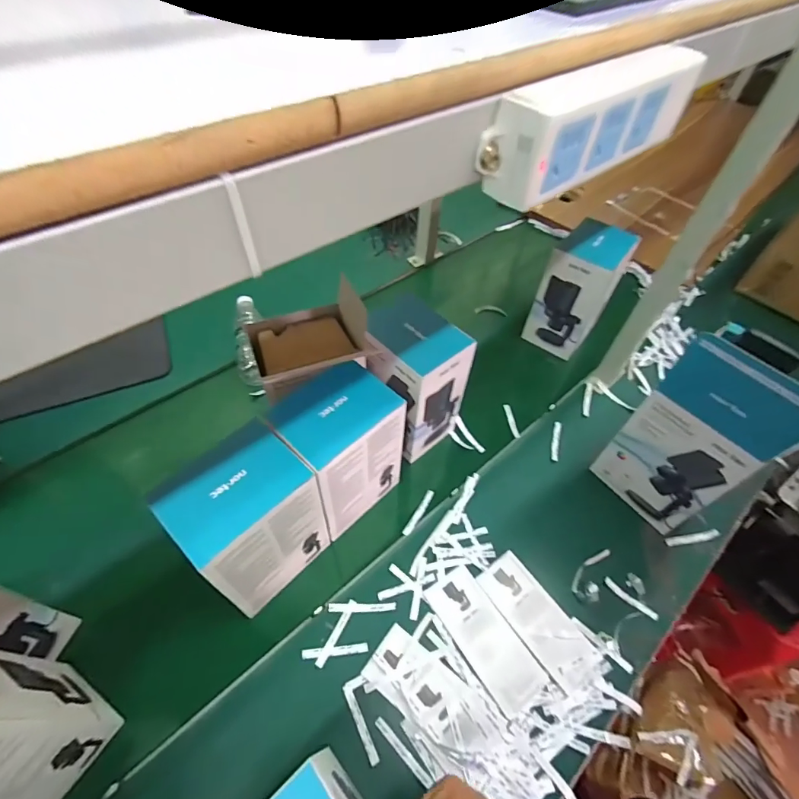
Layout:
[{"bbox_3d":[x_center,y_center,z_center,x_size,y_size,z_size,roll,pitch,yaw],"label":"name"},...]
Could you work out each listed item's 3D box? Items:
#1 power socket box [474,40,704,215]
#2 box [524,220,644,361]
[{"bbox_3d":[0.118,-0.165,0.248,0.172,0.051,0.032,-33,61,-24],"label":"power socket box"},{"bbox_3d":[0.368,-0.229,0.885,0.118,0.224,0.145,32,57,20],"label":"box"}]

